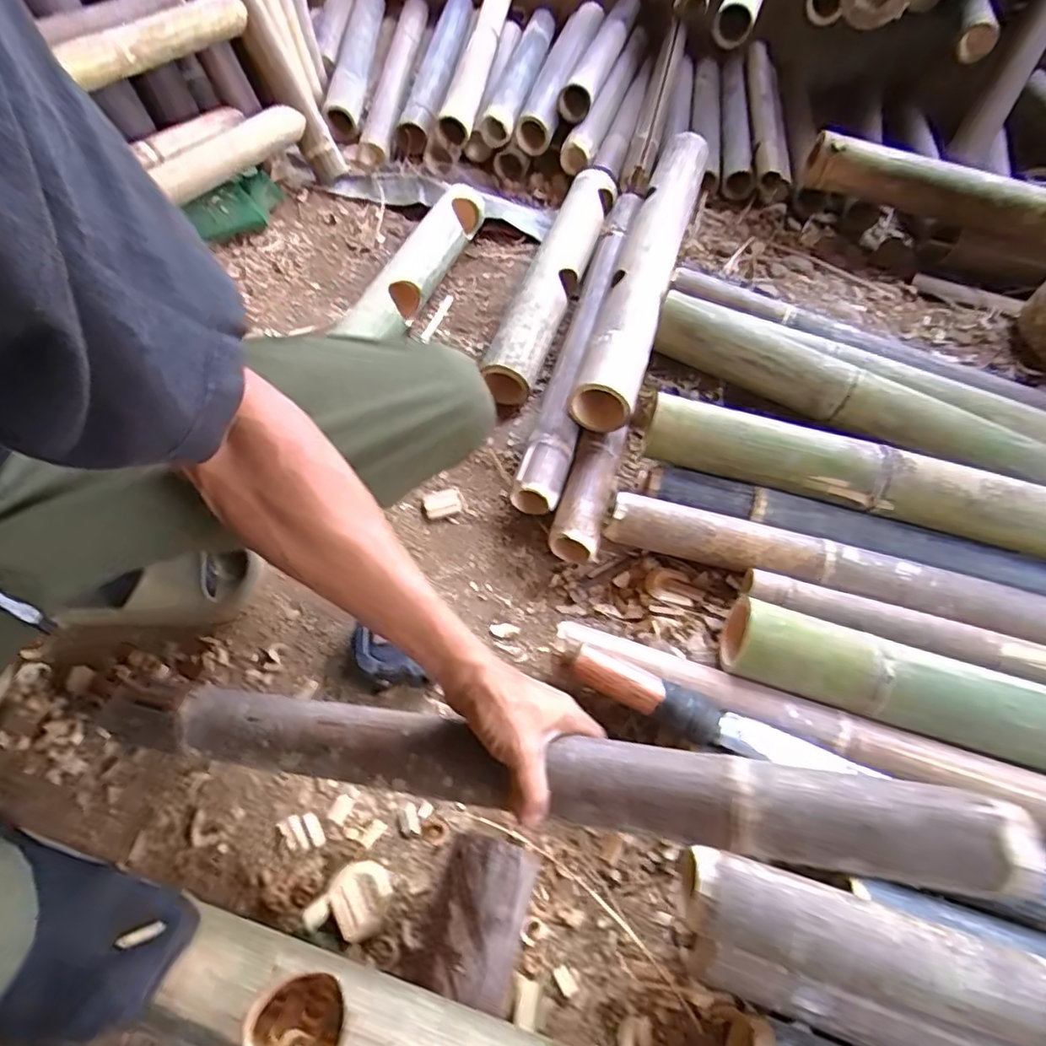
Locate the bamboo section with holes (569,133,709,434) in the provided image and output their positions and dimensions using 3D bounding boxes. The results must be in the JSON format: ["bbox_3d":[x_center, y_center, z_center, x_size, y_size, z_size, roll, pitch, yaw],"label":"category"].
[{"bbox_3d":[0.177,-0.373,0.840,0.079,0.091,0.592,16,57,7],"label":"bamboo section with holes"}]

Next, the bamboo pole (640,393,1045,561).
[{"bbox_3d":[0.444,-0.039,0.667,0.620,0.062,0.068,15,57,6],"label":"bamboo pole"}]

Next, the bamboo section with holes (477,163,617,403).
[{"bbox_3d":[0.044,-0.374,0.892,0.079,0.079,0.475,17,57,8],"label":"bamboo section with holes"}]

